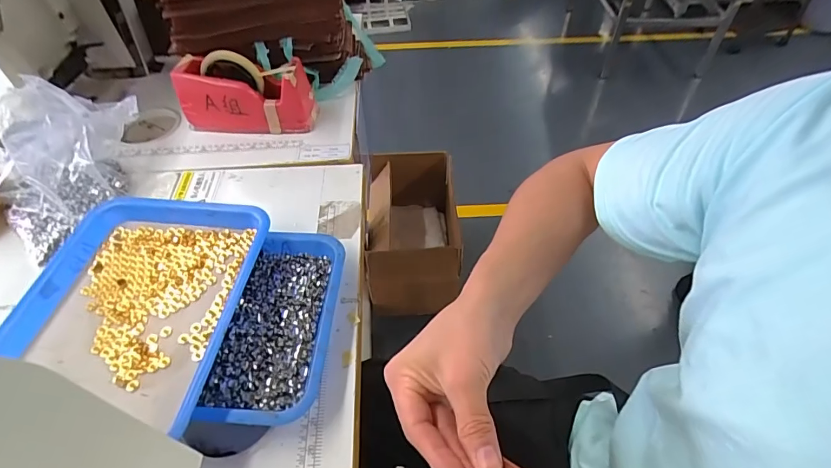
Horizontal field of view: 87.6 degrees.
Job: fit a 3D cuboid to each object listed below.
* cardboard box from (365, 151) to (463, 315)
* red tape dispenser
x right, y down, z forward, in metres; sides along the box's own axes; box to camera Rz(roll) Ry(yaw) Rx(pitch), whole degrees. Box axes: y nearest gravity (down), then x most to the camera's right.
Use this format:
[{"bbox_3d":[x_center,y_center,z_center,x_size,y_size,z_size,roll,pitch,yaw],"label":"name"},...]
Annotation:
[{"bbox_3d":[0.007,0.002,1.327,0.294,0.311,0.387,-2,50,0],"label":"cardboard box"},{"bbox_3d":[-0.269,-0.224,0.689,0.206,0.112,0.072,3,50,3],"label":"red tape dispenser"}]

